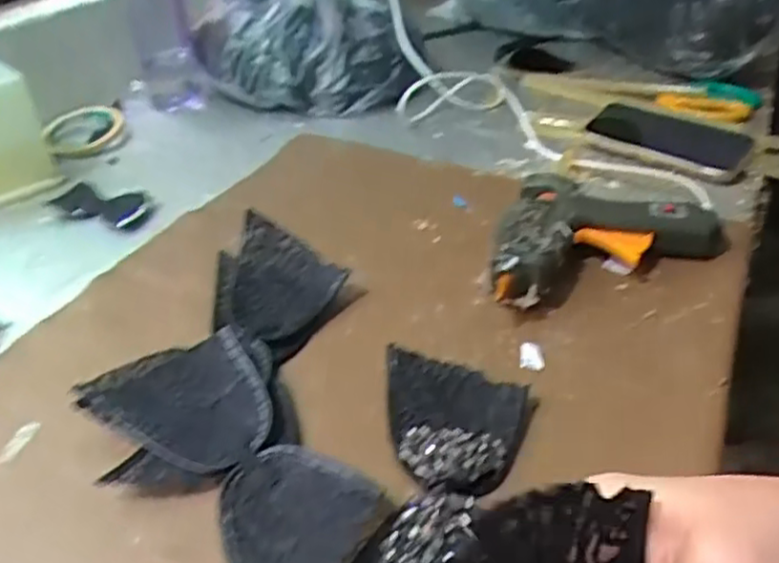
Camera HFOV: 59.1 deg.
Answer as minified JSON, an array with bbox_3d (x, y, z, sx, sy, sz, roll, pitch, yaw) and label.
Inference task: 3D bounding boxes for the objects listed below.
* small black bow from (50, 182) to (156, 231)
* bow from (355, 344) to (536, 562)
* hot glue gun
[{"bbox_3d":[-0.265,-0.070,0.641,0.090,0.021,0.047,15,40,24],"label":"small black bow"},{"bbox_3d":[0.024,0.113,0.371,0.086,0.015,0.199,6,37,13],"label":"bow"},{"bbox_3d":[0.168,-0.023,0.521,0.165,0.049,0.158,9,37,17],"label":"hot glue gun"}]

